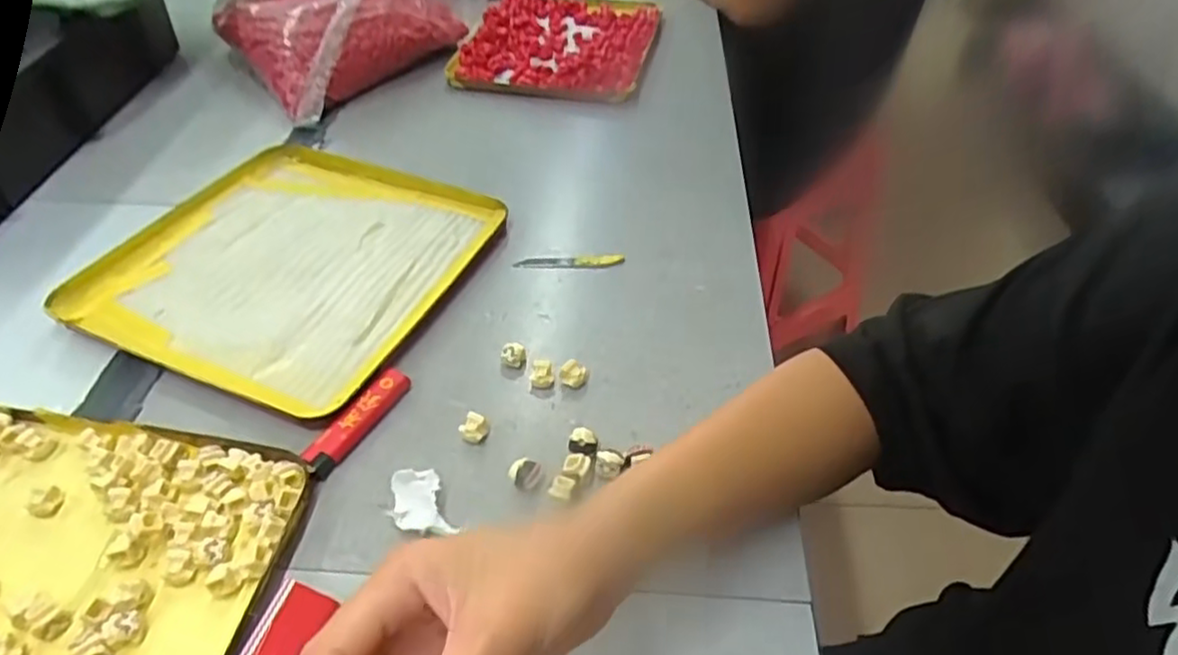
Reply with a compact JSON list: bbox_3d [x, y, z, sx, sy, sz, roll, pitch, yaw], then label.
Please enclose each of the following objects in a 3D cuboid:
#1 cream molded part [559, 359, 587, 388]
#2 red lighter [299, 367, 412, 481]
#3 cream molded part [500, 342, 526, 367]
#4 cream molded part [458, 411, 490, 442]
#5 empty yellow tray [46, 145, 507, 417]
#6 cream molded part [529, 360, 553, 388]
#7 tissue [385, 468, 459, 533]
[{"bbox_3d":[-0.010,0.029,0.431,0.017,0.013,0.014,3,45,1],"label":"cream molded part"},{"bbox_3d":[-0.137,0.055,0.408,0.021,0.013,0.078,22,48,18],"label":"red lighter"},{"bbox_3d":[-0.049,0.018,0.444,0.016,0.014,0.014,-4,45,-6],"label":"cream molded part"},{"bbox_3d":[-0.067,0.059,0.401,0.016,0.017,0.011,-3,45,-5],"label":"cream molded part"},{"bbox_3d":[-0.213,-0.052,0.502,0.232,0.011,0.233,17,47,14],"label":"empty yellow tray"},{"bbox_3d":[-0.030,0.029,0.432,0.014,0.014,0.015,-4,45,-6],"label":"cream molded part"},{"bbox_3d":[-0.091,0.093,0.365,0.029,0.012,0.045,-19,49,-20],"label":"tissue"}]

